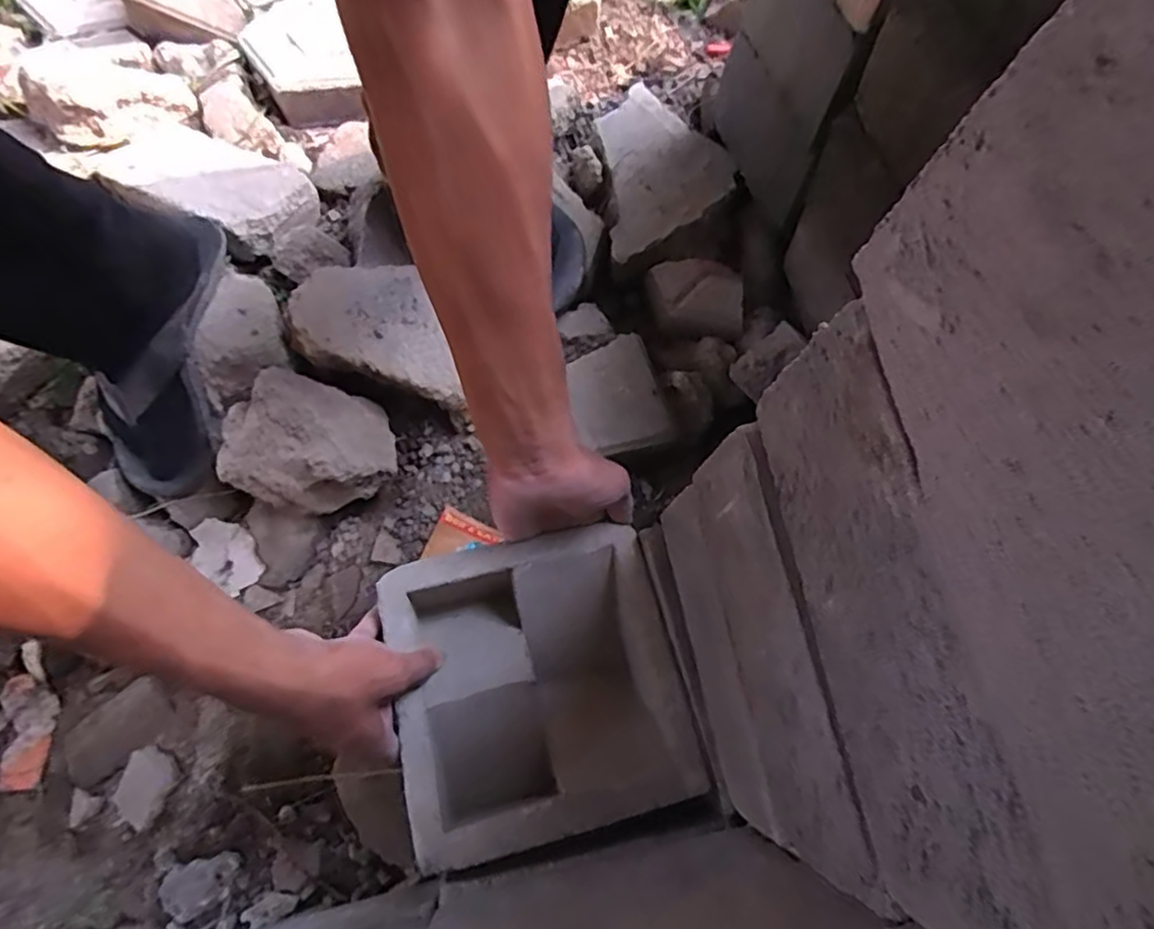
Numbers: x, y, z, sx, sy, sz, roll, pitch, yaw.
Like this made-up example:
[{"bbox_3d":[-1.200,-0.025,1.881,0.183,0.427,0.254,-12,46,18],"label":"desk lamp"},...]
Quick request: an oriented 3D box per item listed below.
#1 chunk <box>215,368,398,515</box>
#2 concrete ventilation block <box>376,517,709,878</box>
[{"bbox_3d":[-0.232,-0.017,0.579,0.126,0.091,0.109,-2,68,-3],"label":"chunk"},{"bbox_3d":[-0.029,0.157,0.478,0.187,0.063,0.193,-13,69,-7],"label":"concrete ventilation block"}]

